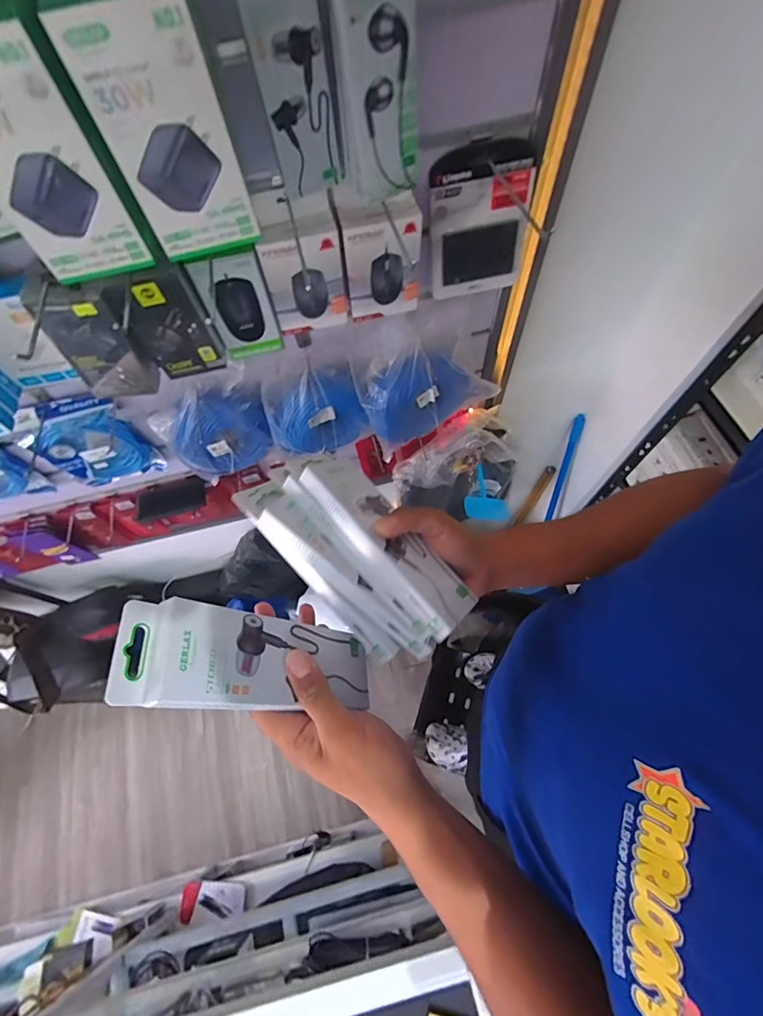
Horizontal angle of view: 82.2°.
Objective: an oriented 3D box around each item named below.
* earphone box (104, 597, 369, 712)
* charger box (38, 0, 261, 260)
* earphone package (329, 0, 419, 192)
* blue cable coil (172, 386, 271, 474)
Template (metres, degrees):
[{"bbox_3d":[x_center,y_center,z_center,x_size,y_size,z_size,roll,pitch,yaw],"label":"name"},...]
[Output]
[{"bbox_3d":[-0.082,0.109,0.315,0.019,0.194,0.062,-20,60,37],"label":"earphone box"},{"bbox_3d":[-0.166,-0.298,0.334,0.087,0.191,0.033,-13,66,-3],"label":"charger box"},{"bbox_3d":[-0.003,-0.360,0.355,0.068,0.201,0.028,-4,73,0],"label":"earphone package"},{"bbox_3d":[-0.281,-0.127,0.749,0.170,0.183,0.049,-9,66,-1],"label":"blue cable coil"}]

